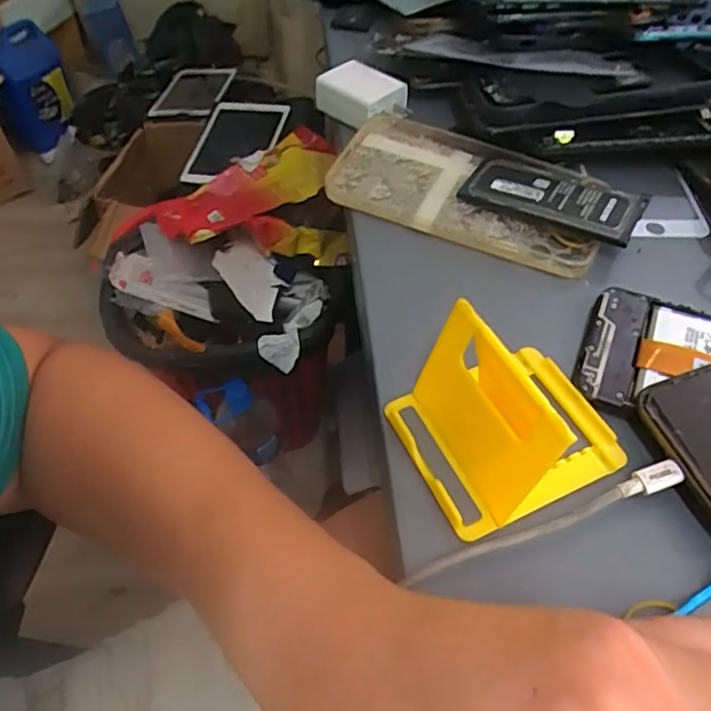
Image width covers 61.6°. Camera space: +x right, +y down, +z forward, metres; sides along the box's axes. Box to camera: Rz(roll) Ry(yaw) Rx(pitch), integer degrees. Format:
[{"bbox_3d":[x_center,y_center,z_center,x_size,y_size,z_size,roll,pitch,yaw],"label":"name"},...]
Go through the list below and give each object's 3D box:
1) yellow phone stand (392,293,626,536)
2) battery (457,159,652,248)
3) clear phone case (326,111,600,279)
[{"bbox_3d":[0.063,0.017,0.237,0.084,0.053,0.071,-22,54,-14],"label":"yellow phone stand"},{"bbox_3d":[0.112,-0.090,0.340,0.095,0.009,0.042,25,63,21],"label":"battery"},{"bbox_3d":[0.067,-0.100,0.354,0.155,0.013,0.080,23,60,13],"label":"clear phone case"}]

